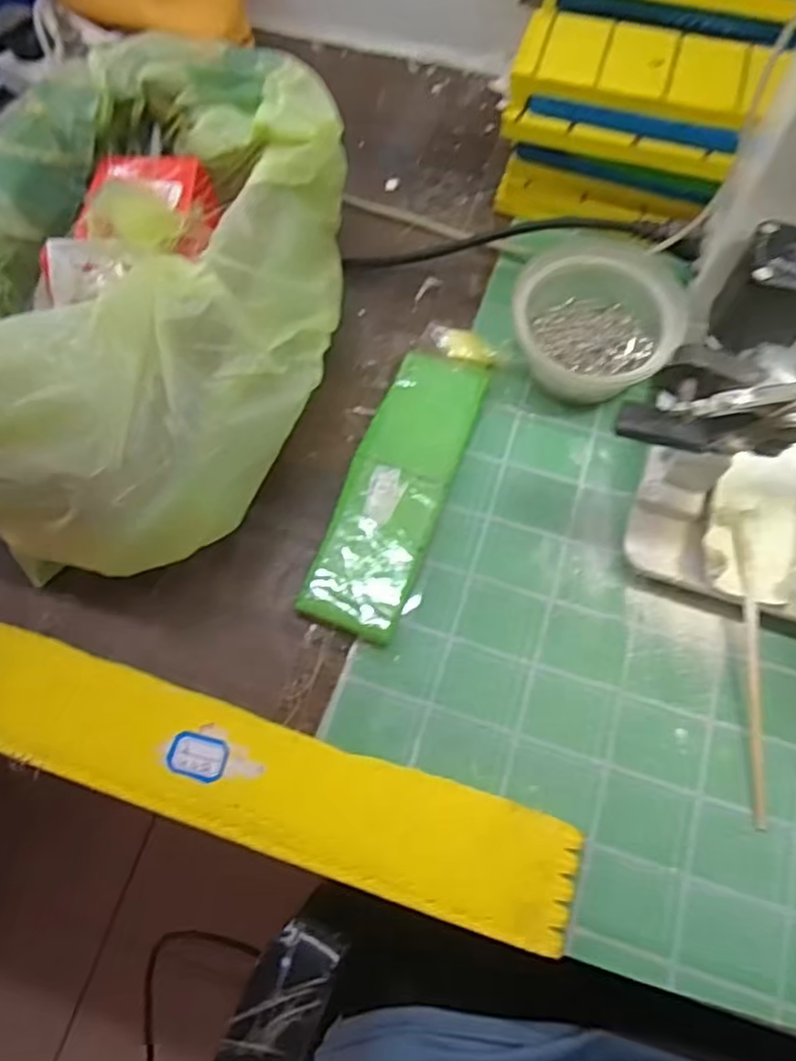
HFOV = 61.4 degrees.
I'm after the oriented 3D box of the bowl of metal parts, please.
[{"bbox_3d":[0.121,-0.127,0.416,0.096,0.054,0.102,0,68,0],"label":"bowl of metal parts"}]

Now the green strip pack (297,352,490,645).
[{"bbox_3d":[0.001,-0.028,0.396,0.057,0.015,0.185,19,69,8],"label":"green strip pack"}]

